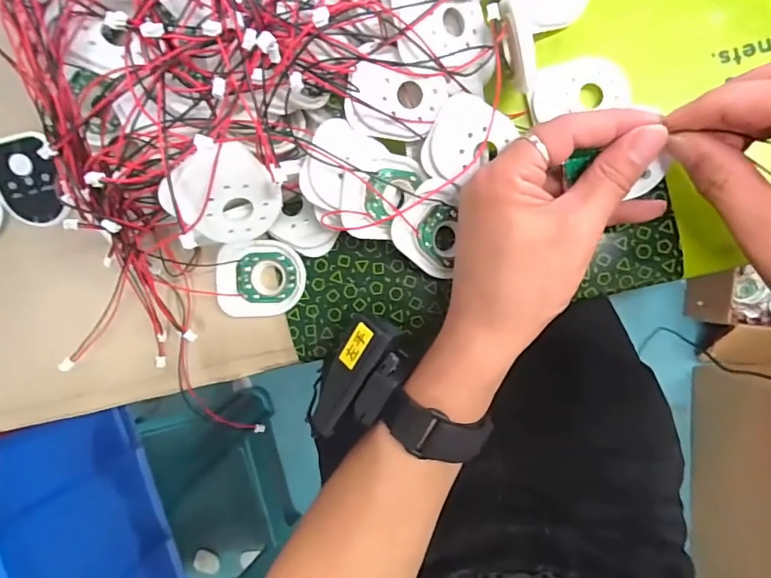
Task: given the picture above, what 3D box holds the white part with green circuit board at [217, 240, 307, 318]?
[{"bbox_3d":[-0.080,-0.007,0.305,0.056,0.009,0.047,-3,91,5],"label":"white part with green circuit board"}]

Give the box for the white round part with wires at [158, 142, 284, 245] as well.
[{"bbox_3d":[-0.077,-0.045,0.236,0.046,0.059,0.007,-38,56,4],"label":"white round part with wires"}]

